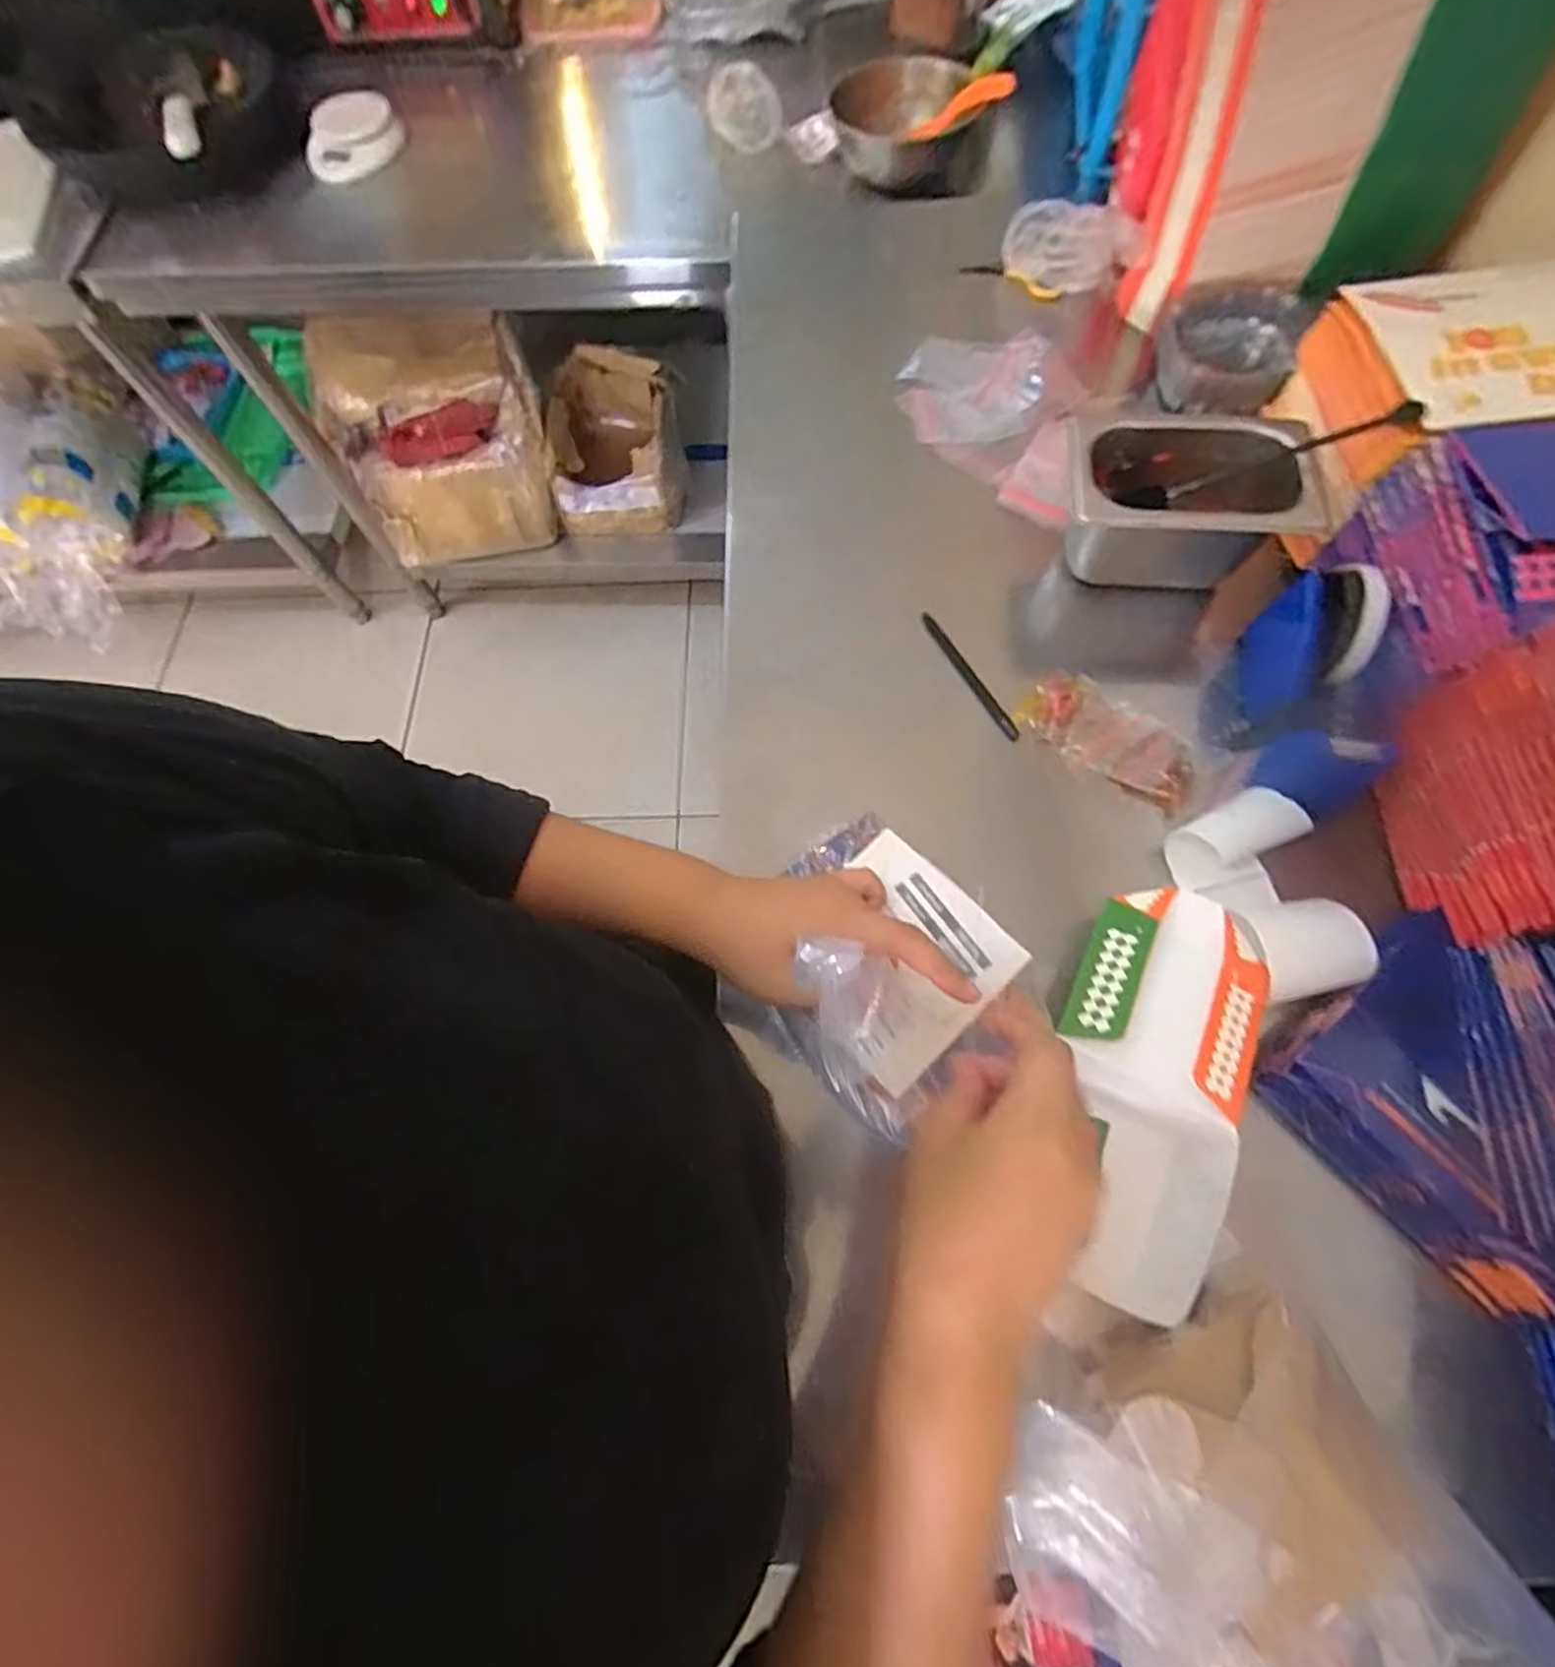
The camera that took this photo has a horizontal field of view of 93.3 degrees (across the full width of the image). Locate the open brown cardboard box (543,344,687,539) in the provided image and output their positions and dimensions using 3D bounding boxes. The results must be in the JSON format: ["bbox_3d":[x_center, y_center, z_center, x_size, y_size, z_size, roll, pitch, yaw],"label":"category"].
[{"bbox_3d":[-0.327,-0.809,1.499,0.268,0.204,0.315,-6,67,0],"label":"open brown cardboard box"}]

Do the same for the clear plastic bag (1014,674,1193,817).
[{"bbox_3d":[0.253,-0.074,0.558,0.134,0.020,0.063,38,74,16],"label":"clear plastic bag"}]

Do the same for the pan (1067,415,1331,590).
[{"bbox_3d":[0.310,-0.255,0.586,0.174,0.099,0.118,2,67,4],"label":"pan"}]

